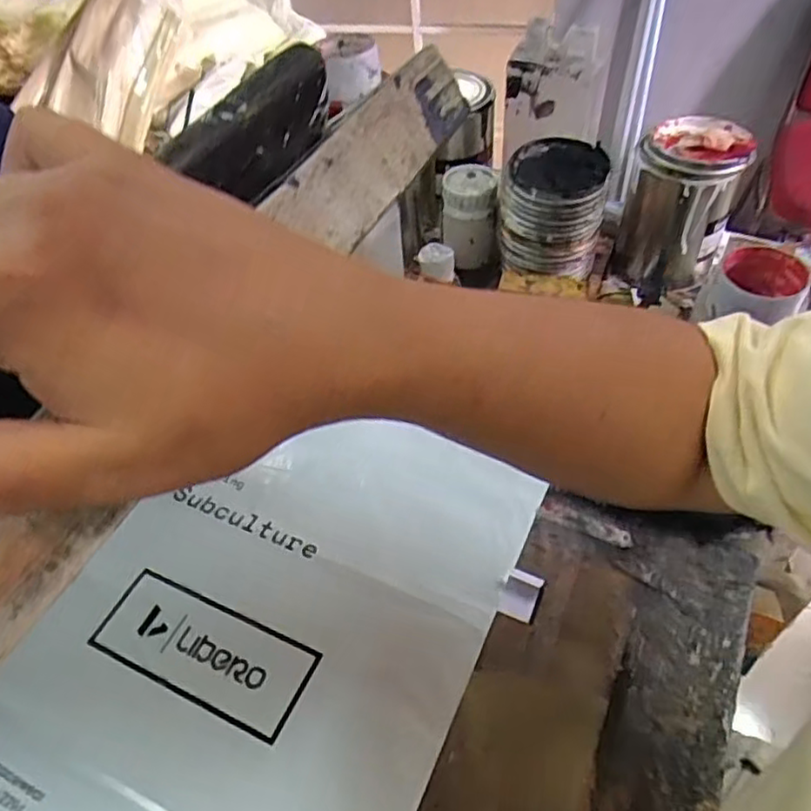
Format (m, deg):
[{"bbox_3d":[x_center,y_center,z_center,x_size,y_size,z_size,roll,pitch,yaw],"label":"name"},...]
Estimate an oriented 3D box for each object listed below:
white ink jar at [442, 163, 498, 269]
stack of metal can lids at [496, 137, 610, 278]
[{"bbox_3d":[0.072,-0.214,0.750,0.061,0.092,0.060,1,49,5],"label":"white ink jar"},{"bbox_3d":[0.153,-0.212,0.702,0.105,0.113,0.099,6,50,9],"label":"stack of metal can lids"}]

